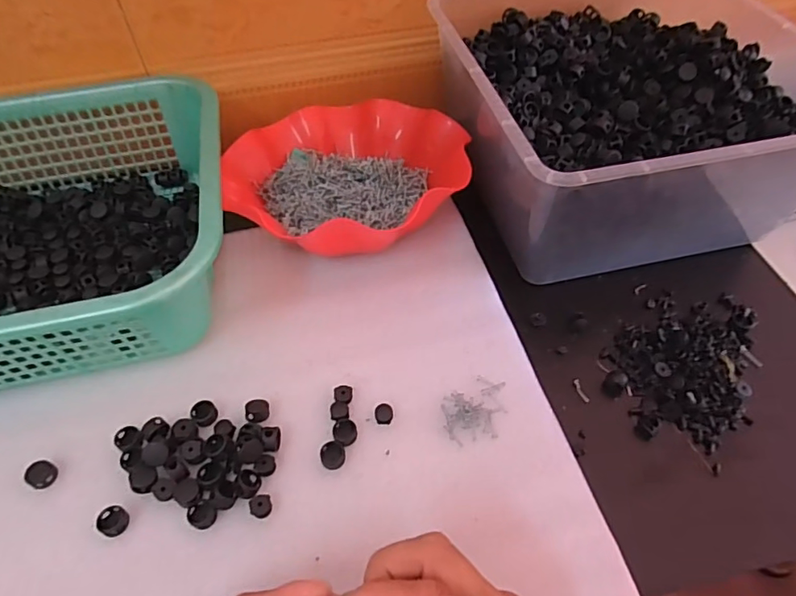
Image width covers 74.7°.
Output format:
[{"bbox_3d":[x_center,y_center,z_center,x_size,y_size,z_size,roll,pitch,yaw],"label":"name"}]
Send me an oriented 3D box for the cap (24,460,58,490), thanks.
[{"bbox_3d":[-0.241,0.119,0.353,0.016,0.011,0.017,-1,53,1],"label":"cap"}]

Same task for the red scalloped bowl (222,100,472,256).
[{"bbox_3d":[-0.047,-0.122,0.485,0.213,0.067,0.224,-28,57,-19],"label":"red scalloped bowl"}]

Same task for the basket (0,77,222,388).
[{"bbox_3d":[-0.333,-0.059,0.419,0.377,0.096,0.287,-11,53,-8],"label":"basket"}]

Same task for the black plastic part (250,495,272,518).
[{"bbox_3d":[-0.089,0.135,0.338,0.013,0.009,0.013,-1,53,1],"label":"black plastic part"}]

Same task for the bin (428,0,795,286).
[{"bbox_3d":[0.202,-0.183,0.491,0.294,0.134,0.303,-12,53,-8],"label":"bin"}]

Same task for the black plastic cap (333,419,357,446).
[{"bbox_3d":[-0.037,0.096,0.370,0.017,0.007,0.017,-1,53,1],"label":"black plastic cap"}]

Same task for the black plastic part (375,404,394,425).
[{"bbox_3d":[-0.010,0.084,0.378,0.013,0.006,0.014,0,55,0],"label":"black plastic part"}]

